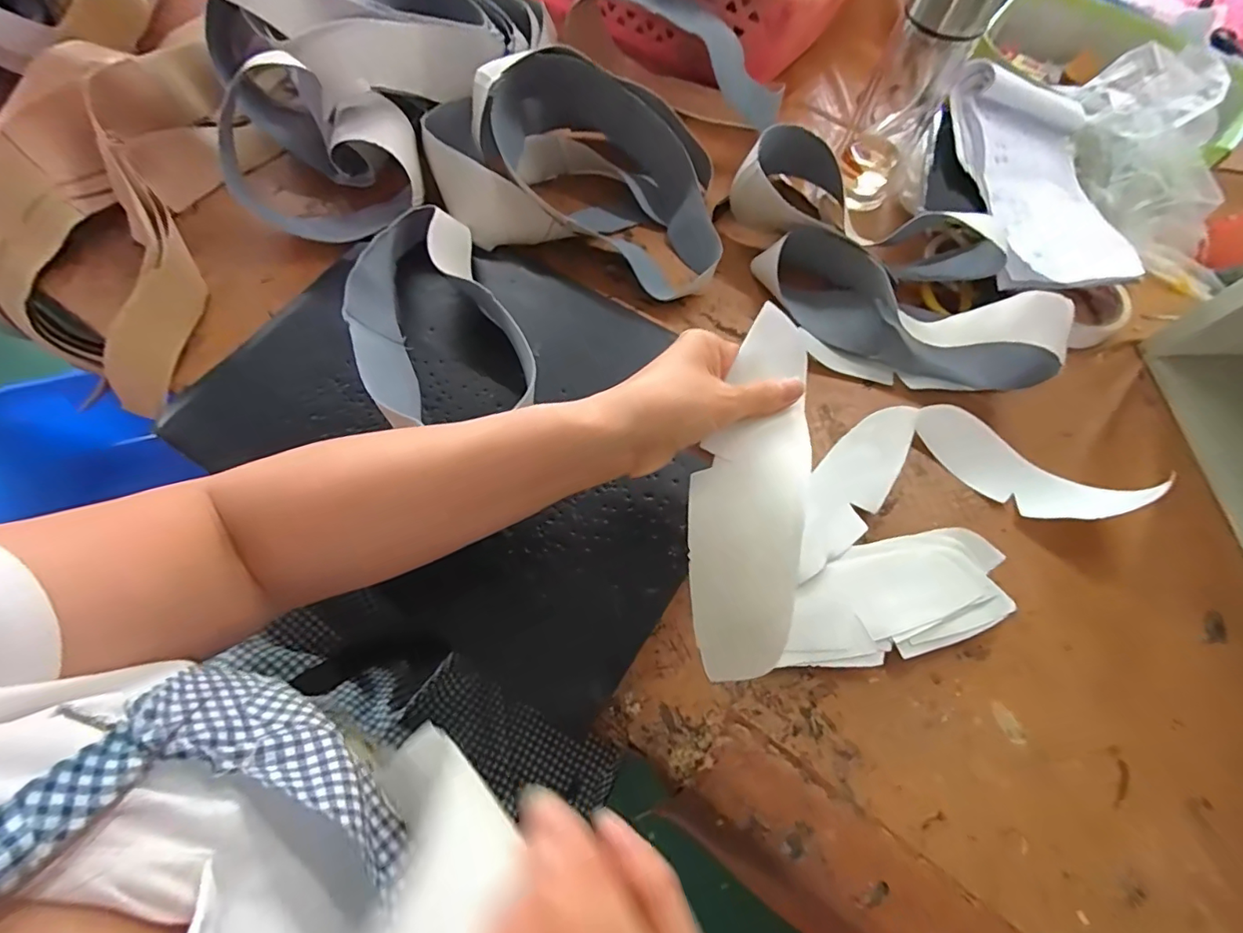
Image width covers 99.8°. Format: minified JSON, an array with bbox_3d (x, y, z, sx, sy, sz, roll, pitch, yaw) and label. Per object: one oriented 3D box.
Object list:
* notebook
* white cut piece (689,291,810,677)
[{"bbox_3d":[0.405,-0.275,0.495,0.155,0.048,0.233,2,67,-3],"label":"notebook"},{"bbox_3d":[0.077,0.014,0.319,0.064,0.030,0.222,9,82,3],"label":"white cut piece"}]

